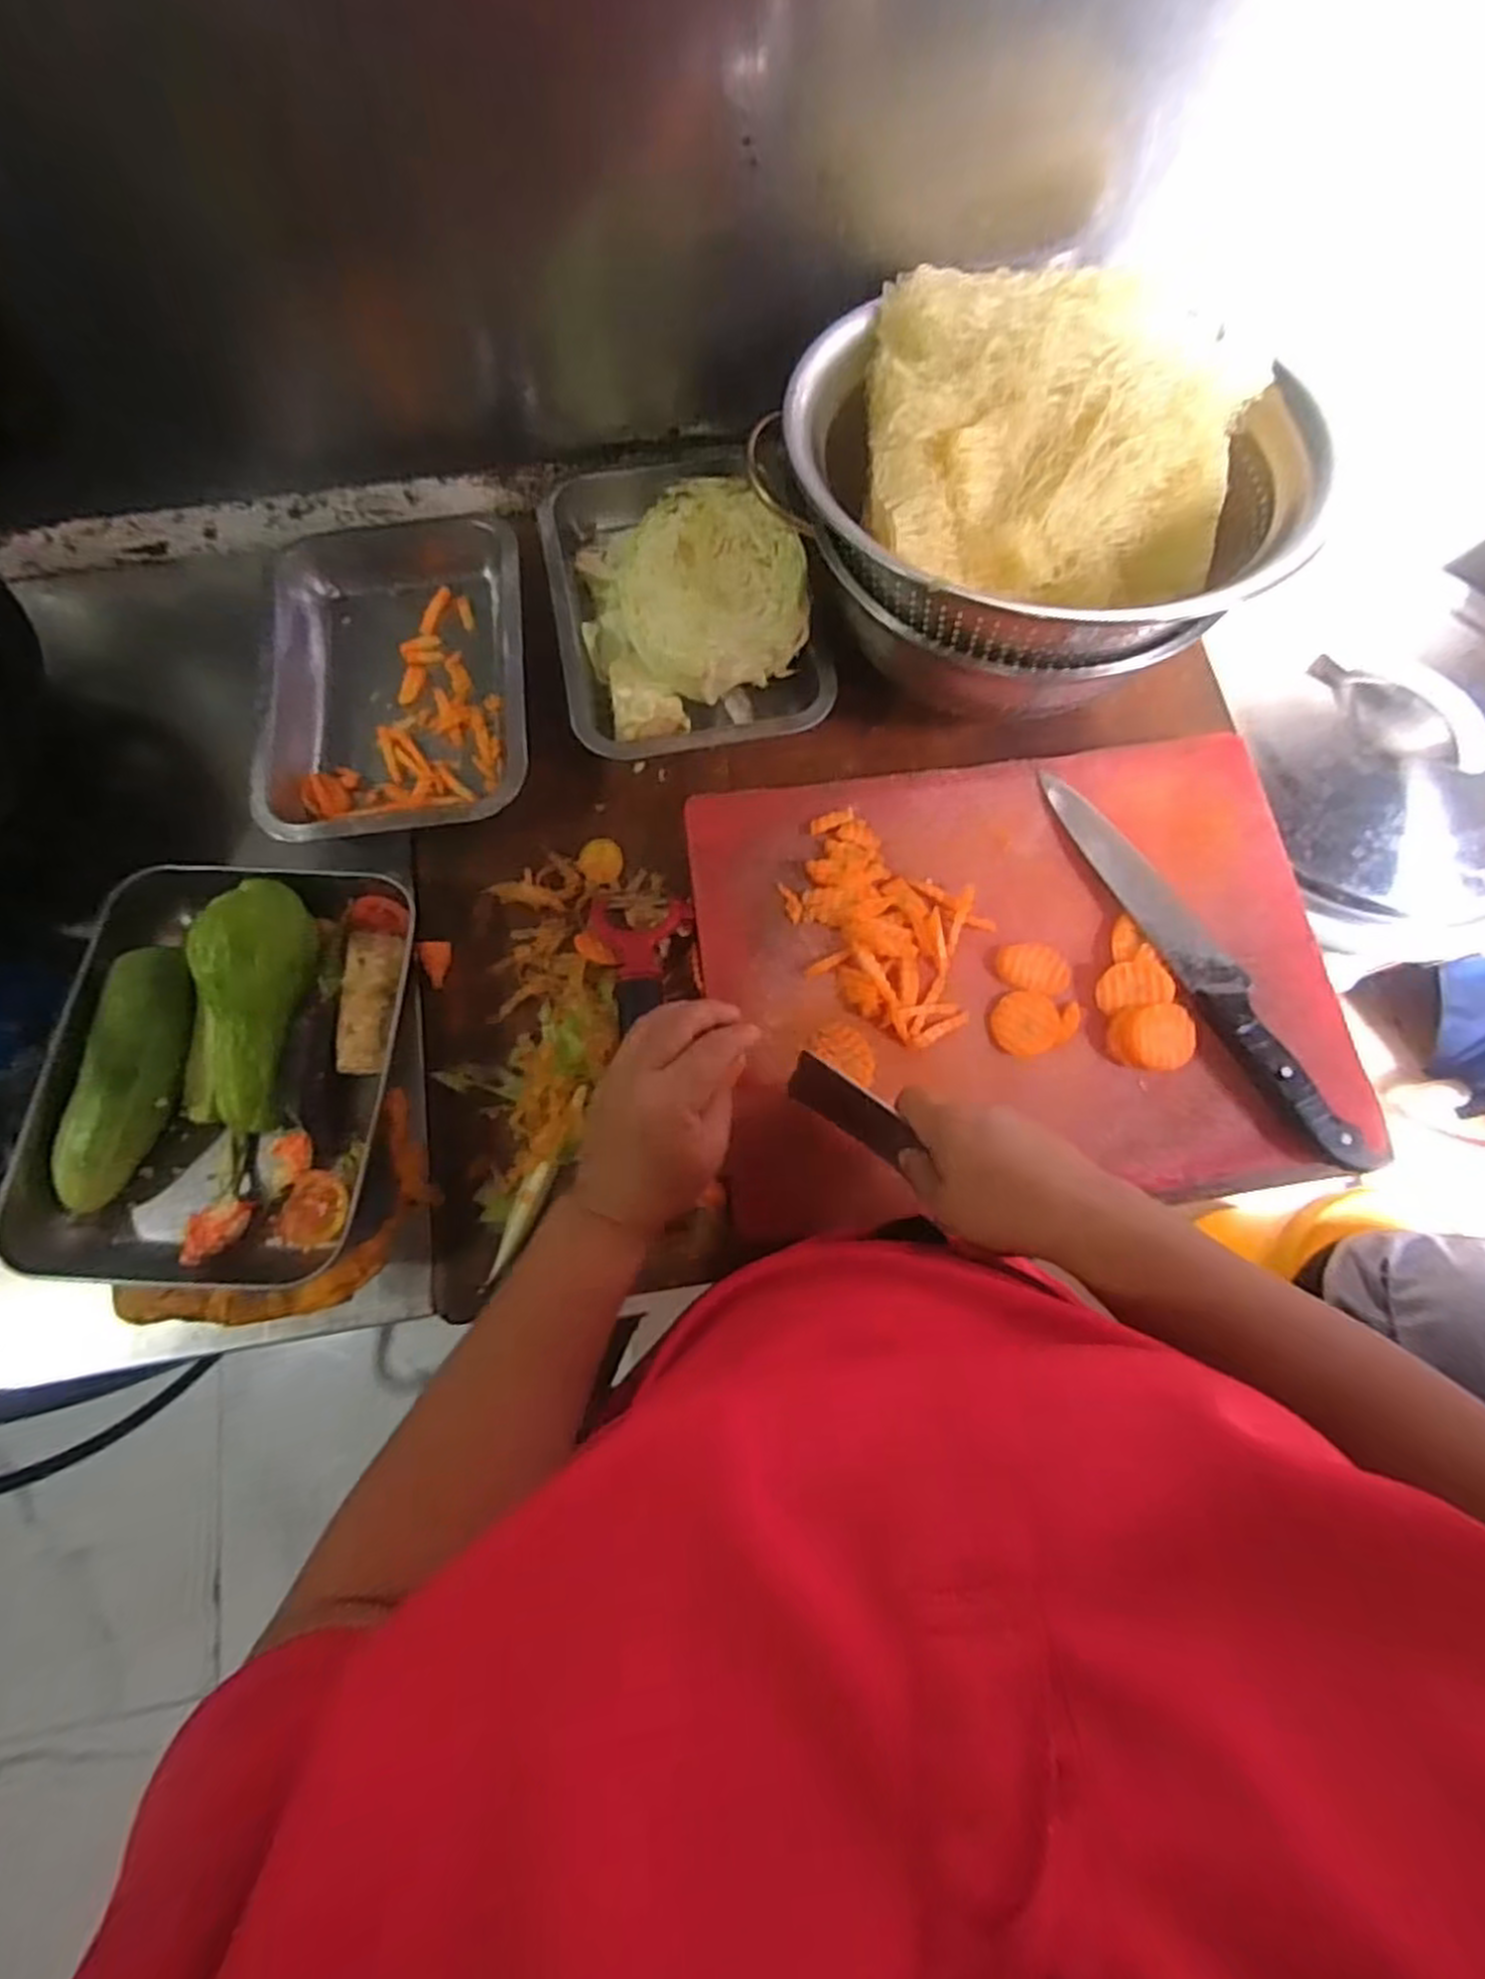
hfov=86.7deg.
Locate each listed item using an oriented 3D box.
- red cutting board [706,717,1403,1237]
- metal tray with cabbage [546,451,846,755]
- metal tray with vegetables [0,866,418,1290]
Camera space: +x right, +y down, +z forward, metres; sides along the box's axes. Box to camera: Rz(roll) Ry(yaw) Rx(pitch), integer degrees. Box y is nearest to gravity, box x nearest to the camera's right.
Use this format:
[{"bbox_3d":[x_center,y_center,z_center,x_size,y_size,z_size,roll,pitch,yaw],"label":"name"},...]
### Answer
[{"bbox_3d":[0.175,-0.015,0.504,0.388,0.028,0.289,-7,74,-3],"label":"red cutting board"},{"bbox_3d":[-0.045,-0.296,0.562,0.185,0.106,0.250,-11,74,-4],"label":"metal tray with cabbage"},{"bbox_3d":[-0.310,0.048,0.474,0.204,0.051,0.262,3,73,0],"label":"metal tray with vegetables"}]

